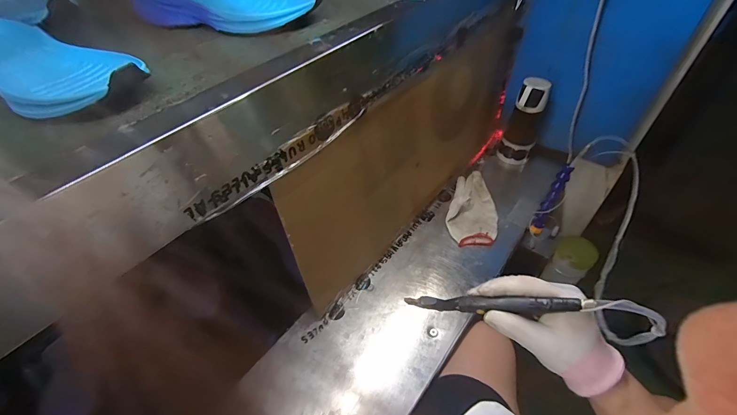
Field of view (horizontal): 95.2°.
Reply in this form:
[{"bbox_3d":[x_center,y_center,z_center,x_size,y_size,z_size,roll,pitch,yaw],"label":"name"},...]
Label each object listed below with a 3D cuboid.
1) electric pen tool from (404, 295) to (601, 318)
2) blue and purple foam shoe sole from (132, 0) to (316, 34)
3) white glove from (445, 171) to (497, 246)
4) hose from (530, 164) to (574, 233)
[{"bbox_3d":[0.108,0.089,0.310,0.147,0.017,0.015,-7,42,24],"label":"electric pen tool"},{"bbox_3d":[-0.188,-0.270,0.441,0.238,0.051,0.085,6,48,9],"label":"blue and purple foam shoe sole"},{"bbox_3d":[0.228,-0.001,0.717,0.105,0.062,0.172,14,48,18],"label":"white glove"},{"bbox_3d":[0.360,-0.015,0.667,0.023,0.147,0.018,32,29,30],"label":"hose"}]

